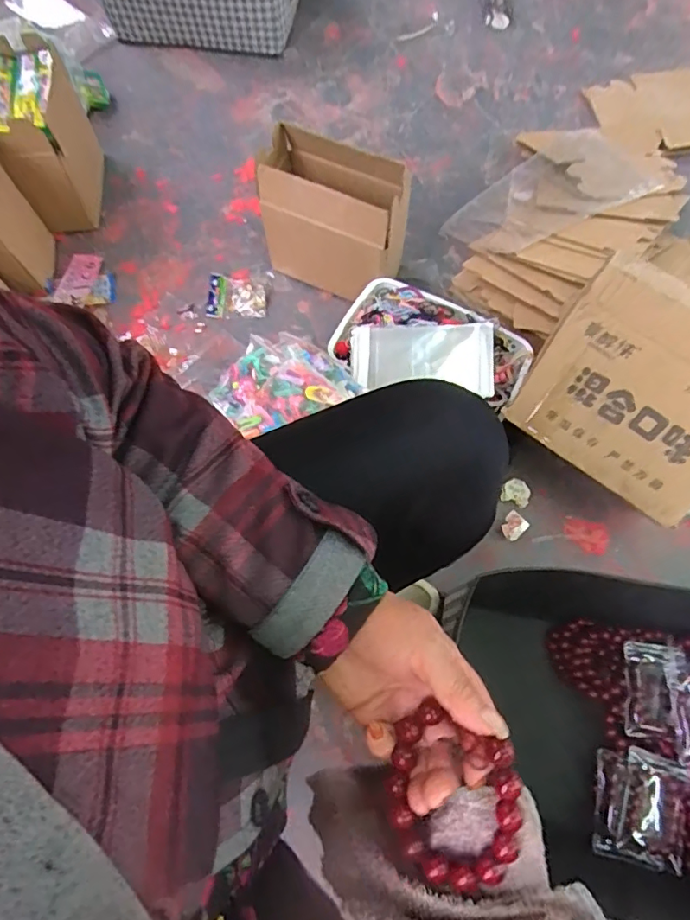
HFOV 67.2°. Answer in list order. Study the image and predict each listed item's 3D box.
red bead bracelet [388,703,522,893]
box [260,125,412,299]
[{"bbox_3d":[0.059,0.187,0.285,0.071,0.011,0.078,12,83,31],"label":"red bead bracelet"},{"bbox_3d":[-0.017,-0.407,0.894,0.248,0.220,0.126,25,71,8],"label":"box"}]

